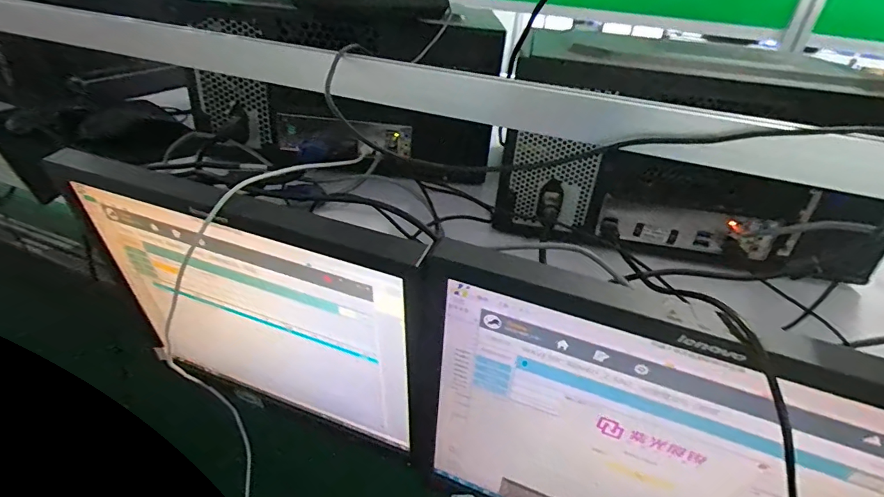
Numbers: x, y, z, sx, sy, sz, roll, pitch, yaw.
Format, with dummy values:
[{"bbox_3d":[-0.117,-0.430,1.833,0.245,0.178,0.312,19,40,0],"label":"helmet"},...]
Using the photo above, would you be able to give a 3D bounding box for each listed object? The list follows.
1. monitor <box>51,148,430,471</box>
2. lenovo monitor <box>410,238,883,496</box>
[{"bbox_3d":[-0.188,0.077,0.462,0.362,0.302,0.058,15,33,16],"label":"monitor"},{"bbox_3d":[0.146,0.166,0.346,0.369,0.294,0.057,16,33,17],"label":"lenovo monitor"}]

